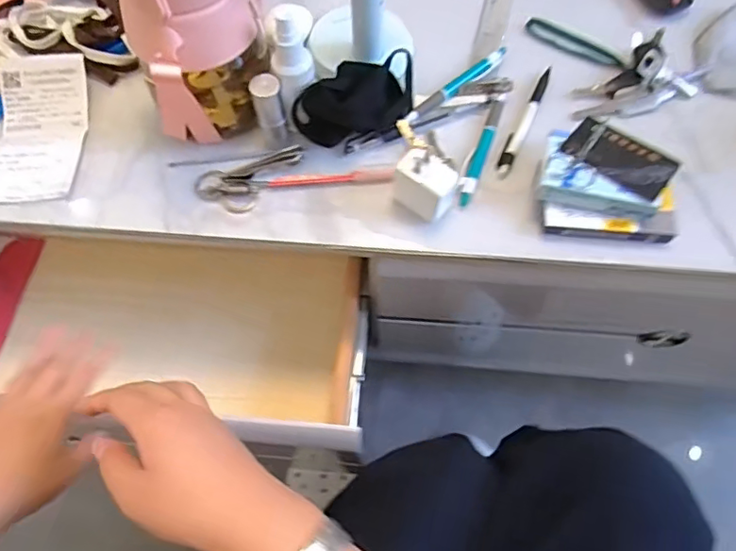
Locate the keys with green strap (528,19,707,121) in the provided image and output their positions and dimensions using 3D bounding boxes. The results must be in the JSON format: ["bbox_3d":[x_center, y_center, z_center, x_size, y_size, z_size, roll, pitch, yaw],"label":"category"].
[{"bbox_3d":[0.242,-0.213,0.529,0.130,0.022,0.131,-12,65,-5],"label":"keys with green strap"}]

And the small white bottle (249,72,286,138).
[{"bbox_3d":[-0.082,-0.138,0.466,0.022,0.073,0.018,-11,65,-4],"label":"small white bottle"}]

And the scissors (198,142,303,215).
[{"bbox_3d":[-0.100,-0.082,0.477,0.095,0.010,0.051,-15,66,-6],"label":"scissors"}]

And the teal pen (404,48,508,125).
[{"bbox_3d":[0.084,-0.179,0.514,0.126,0.008,0.015,-35,69,-14],"label":"teal pen"}]

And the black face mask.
[{"bbox_3d":[-0.004,-0.155,0.484,0.114,0.055,0.057,-38,70,-16],"label":"black face mask"}]

